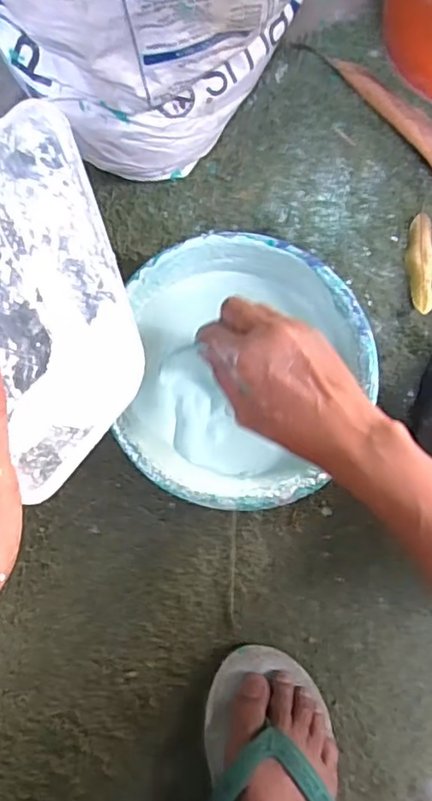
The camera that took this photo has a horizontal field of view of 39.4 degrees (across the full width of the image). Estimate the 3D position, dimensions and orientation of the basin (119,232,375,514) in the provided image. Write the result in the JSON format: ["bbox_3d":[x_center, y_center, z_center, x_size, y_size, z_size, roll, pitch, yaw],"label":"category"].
[{"bbox_3d":[0.023,-0.021,0.464,0.179,0.057,0.194,4,85,-7],"label":"basin"}]

